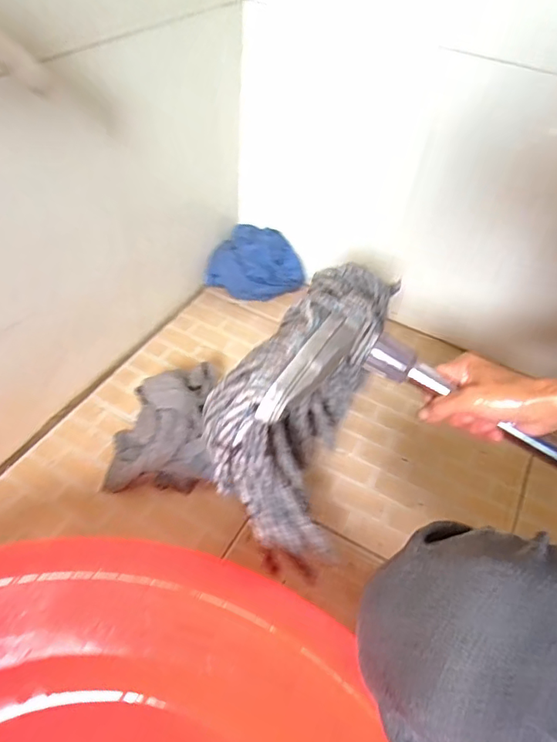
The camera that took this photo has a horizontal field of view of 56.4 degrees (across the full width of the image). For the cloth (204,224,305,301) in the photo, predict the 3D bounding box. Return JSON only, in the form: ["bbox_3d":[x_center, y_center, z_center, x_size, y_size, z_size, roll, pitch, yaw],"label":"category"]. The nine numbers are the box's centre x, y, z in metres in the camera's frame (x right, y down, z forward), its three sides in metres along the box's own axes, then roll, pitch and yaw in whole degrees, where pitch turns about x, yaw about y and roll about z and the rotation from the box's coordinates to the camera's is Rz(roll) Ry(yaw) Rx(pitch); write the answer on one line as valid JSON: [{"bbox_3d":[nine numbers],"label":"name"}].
[{"bbox_3d":[-0.038,-0.190,0.936,0.160,0.082,0.112,22,49,12],"label":"cloth"}]

